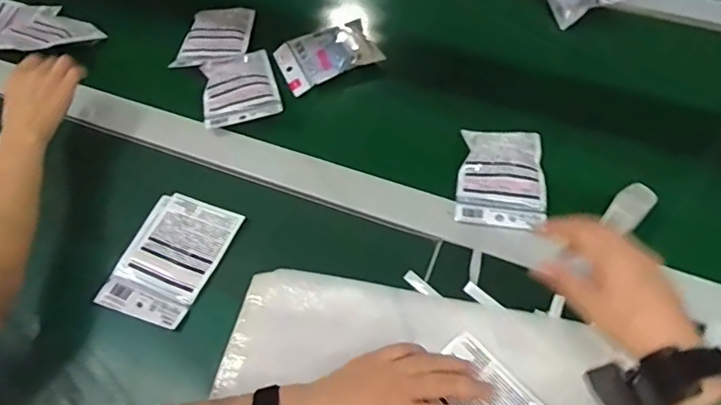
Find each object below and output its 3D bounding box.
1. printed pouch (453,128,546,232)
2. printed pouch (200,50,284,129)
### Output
[{"bbox_3d":[0.160,-0.031,0.605,0.094,0.021,0.124,5,54,6],"label":"printed pouch"},{"bbox_3d":[-0.159,-0.151,0.694,0.096,0.014,0.114,-15,55,-8],"label":"printed pouch"}]

